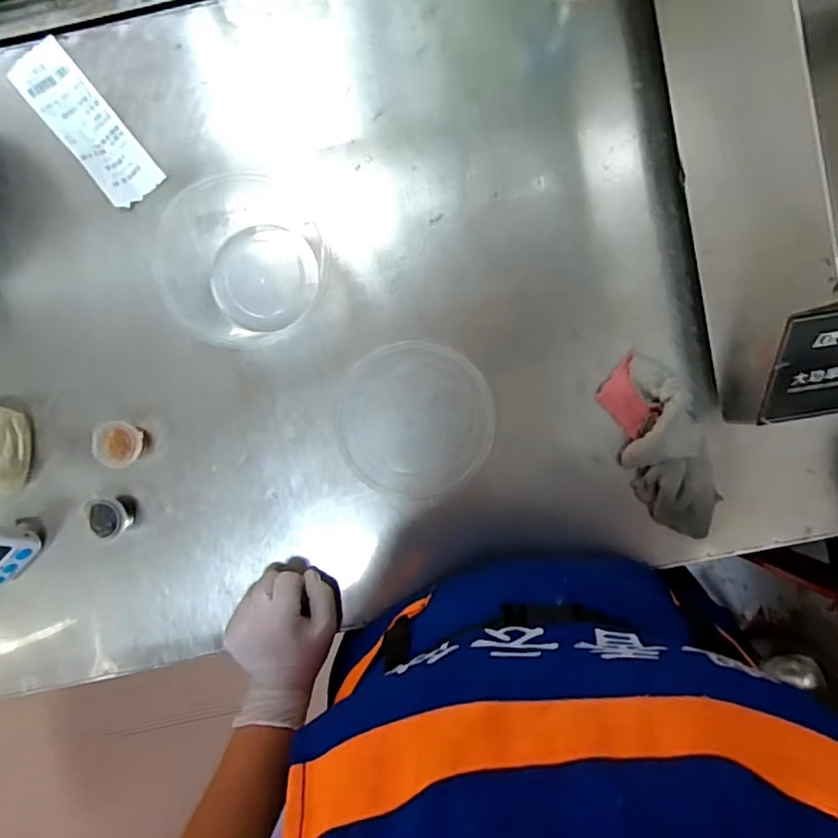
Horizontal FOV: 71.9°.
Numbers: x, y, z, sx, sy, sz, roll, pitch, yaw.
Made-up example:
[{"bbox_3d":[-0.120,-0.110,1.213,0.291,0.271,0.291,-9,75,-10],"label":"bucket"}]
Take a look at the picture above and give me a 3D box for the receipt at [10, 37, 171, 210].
[{"bbox_3d":[-0.317,-0.281,0.545,0.054,0.011,0.181,-40,87,1],"label":"receipt"}]

